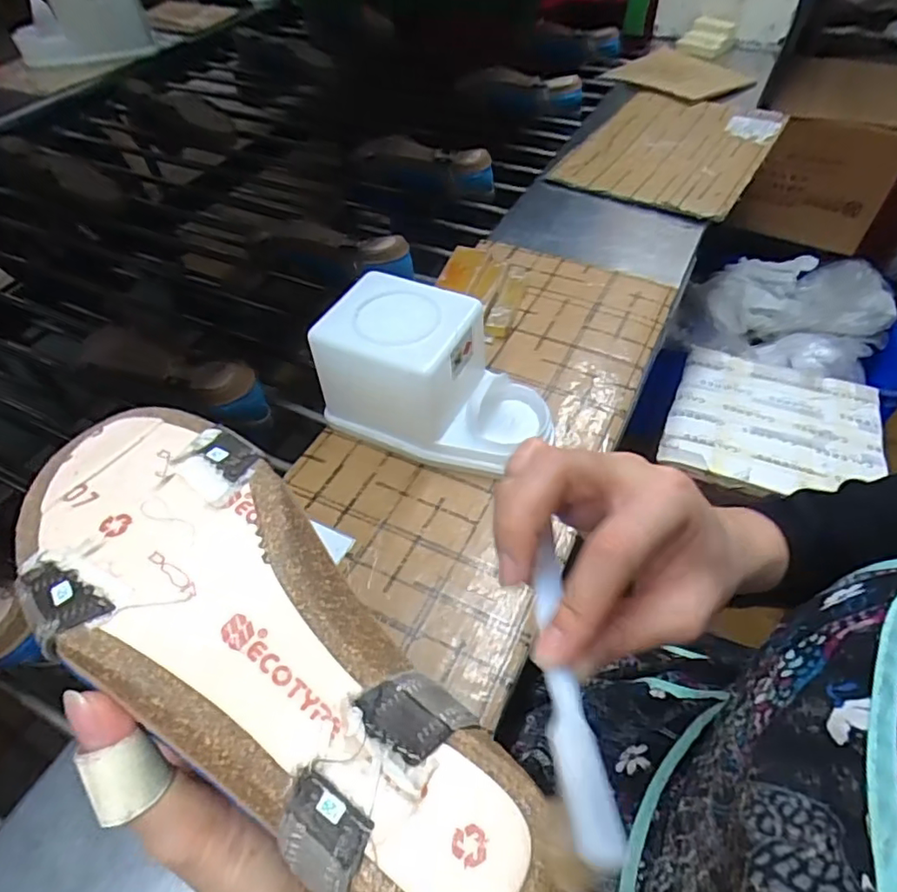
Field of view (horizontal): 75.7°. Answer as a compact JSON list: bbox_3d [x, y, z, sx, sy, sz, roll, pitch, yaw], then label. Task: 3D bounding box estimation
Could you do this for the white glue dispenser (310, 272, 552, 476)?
[{"bbox_3d":[-0.005,-0.054,0.466,0.183,0.110,0.101,15,54,17],"label":"white glue dispenser"}]

